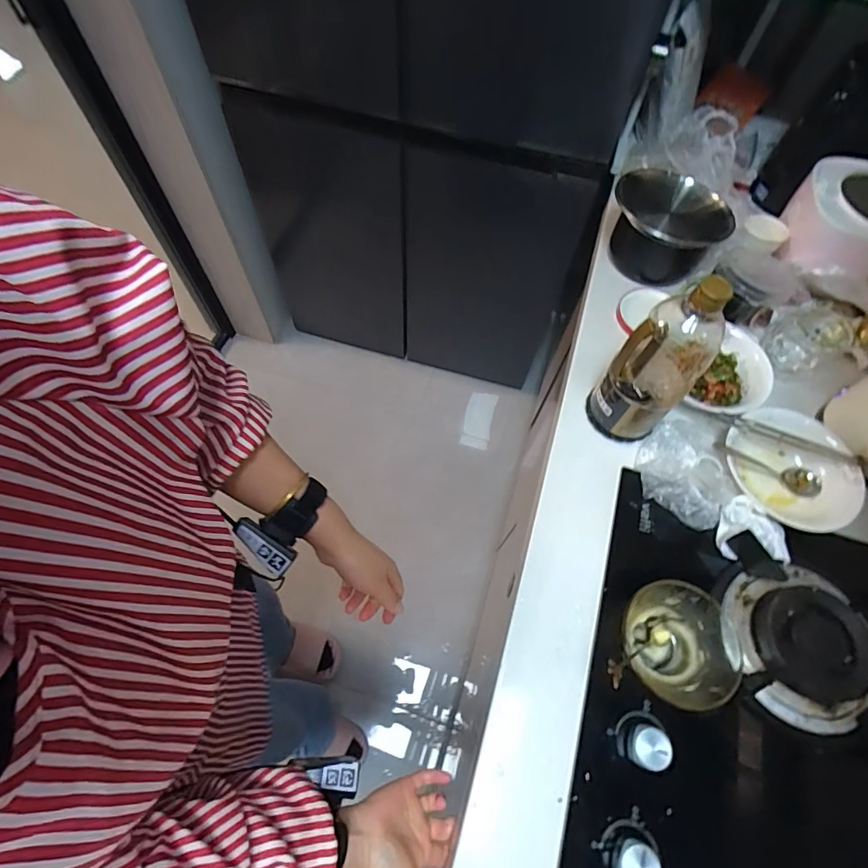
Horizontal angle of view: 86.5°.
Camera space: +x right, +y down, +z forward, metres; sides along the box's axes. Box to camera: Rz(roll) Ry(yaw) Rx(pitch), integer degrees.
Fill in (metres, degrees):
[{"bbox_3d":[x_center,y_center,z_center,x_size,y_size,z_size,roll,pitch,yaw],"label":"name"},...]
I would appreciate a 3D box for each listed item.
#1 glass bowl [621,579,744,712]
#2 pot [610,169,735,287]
[{"bbox_3d":[0.267,0.231,0.510,0.106,0.065,0.110,9,62,4],"label":"glass bowl"},{"bbox_3d":[0.391,-0.348,0.800,0.176,0.125,0.141,16,63,7],"label":"pot"}]

